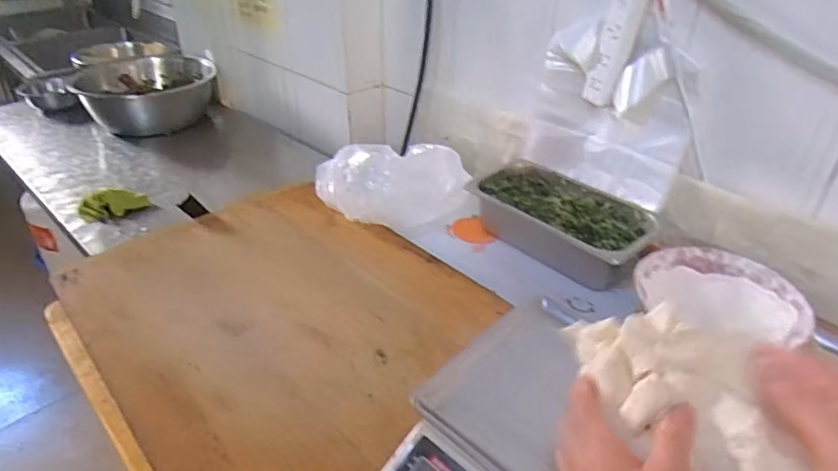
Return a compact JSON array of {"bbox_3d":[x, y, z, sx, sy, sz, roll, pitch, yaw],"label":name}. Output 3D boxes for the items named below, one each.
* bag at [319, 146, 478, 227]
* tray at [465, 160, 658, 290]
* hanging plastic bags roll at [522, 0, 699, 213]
[{"bbox_3d":[-0.045,-0.096,0.986,0.262,0.137,0.116,-9,35,-14],"label":"bag"},{"bbox_3d":[0.242,-0.022,0.950,0.185,0.075,0.323,-28,43,-36],"label":"tray"},{"bbox_3d":[0.322,-0.234,0.944,0.075,0.329,0.273,-21,39,-29],"label":"hanging plastic bags roll"}]

